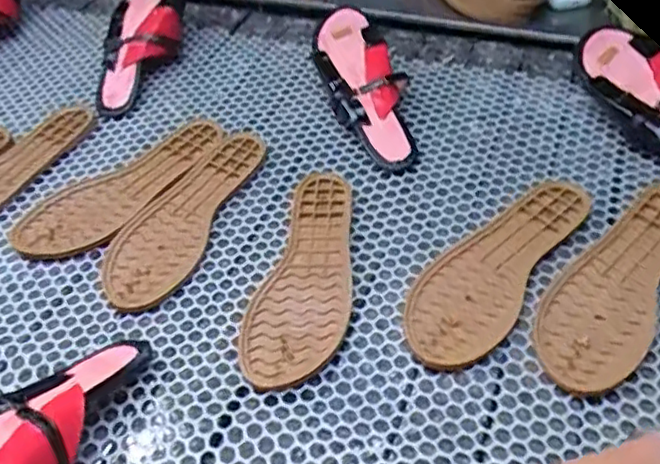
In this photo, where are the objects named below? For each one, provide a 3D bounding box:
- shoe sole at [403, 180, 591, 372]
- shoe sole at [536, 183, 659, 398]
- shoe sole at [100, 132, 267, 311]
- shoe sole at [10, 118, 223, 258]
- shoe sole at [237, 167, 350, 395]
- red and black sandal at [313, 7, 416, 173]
[{"bbox_3d":[0.156,0.029,0.588,0.087,0.008,0.241,34,59,31],"label":"shoe sole"},{"bbox_3d":[0.254,0.035,0.567,0.084,0.025,0.243,25,55,26],"label":"shoe sole"},{"bbox_3d":[-0.143,-0.020,0.667,0.092,0.019,0.245,18,52,21],"label":"shoe sole"},{"bbox_3d":[-0.211,-0.044,0.691,0.242,0.018,0.082,-36,65,-25],"label":"shoe sole"},{"bbox_3d":[-0.015,0.034,0.603,0.084,0.008,0.248,8,49,13],"label":"shoe sole"},{"bbox_3d":[0.046,-0.167,0.729,0.097,0.077,0.219,-15,48,-8],"label":"red and black sandal"}]

